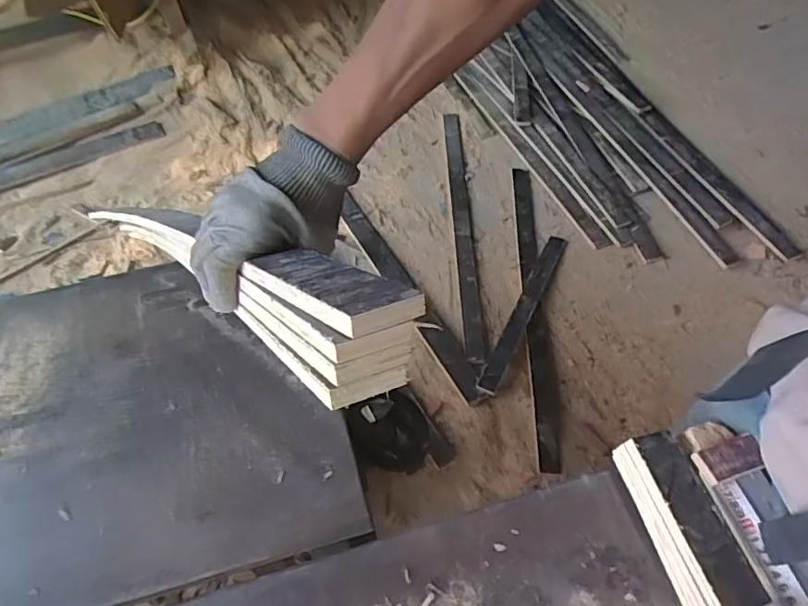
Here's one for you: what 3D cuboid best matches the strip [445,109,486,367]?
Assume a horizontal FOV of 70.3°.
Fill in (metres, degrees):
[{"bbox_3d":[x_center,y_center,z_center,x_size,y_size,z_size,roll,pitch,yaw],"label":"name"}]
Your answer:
[{"bbox_3d":[0.189,-0.265,1.843,0.062,0.029,1.065,-1,56,0],"label":"strip"}]

